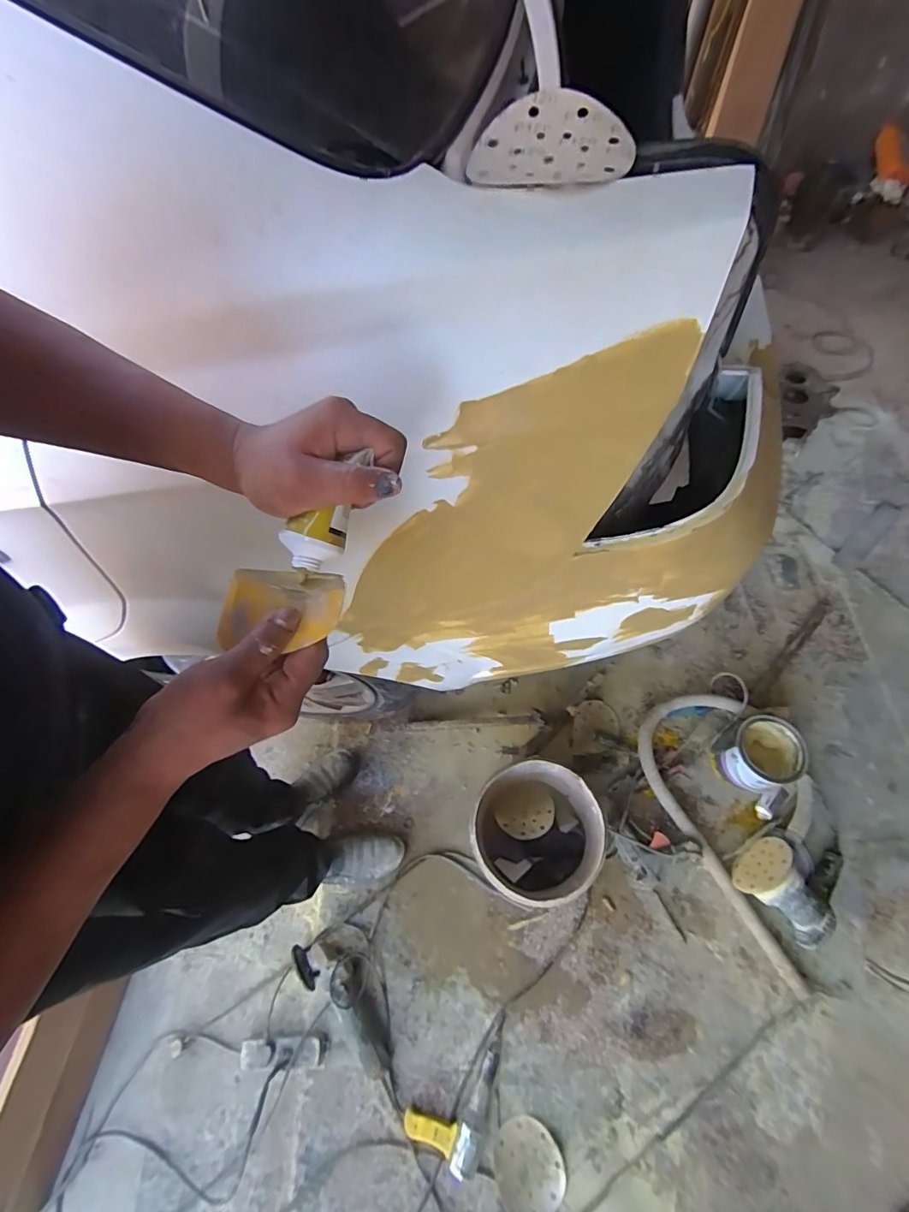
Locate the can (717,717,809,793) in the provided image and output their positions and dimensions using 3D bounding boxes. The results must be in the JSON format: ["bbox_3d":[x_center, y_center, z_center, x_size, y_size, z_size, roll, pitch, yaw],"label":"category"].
[{"bbox_3d":[0.720,0.350,1.146,0.145,0.132,0.158,35,70,20],"label":"can"}]

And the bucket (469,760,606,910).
[{"bbox_3d":[0.168,0.481,1.040,0.256,0.209,0.249,-2,63,3],"label":"bucket"}]

